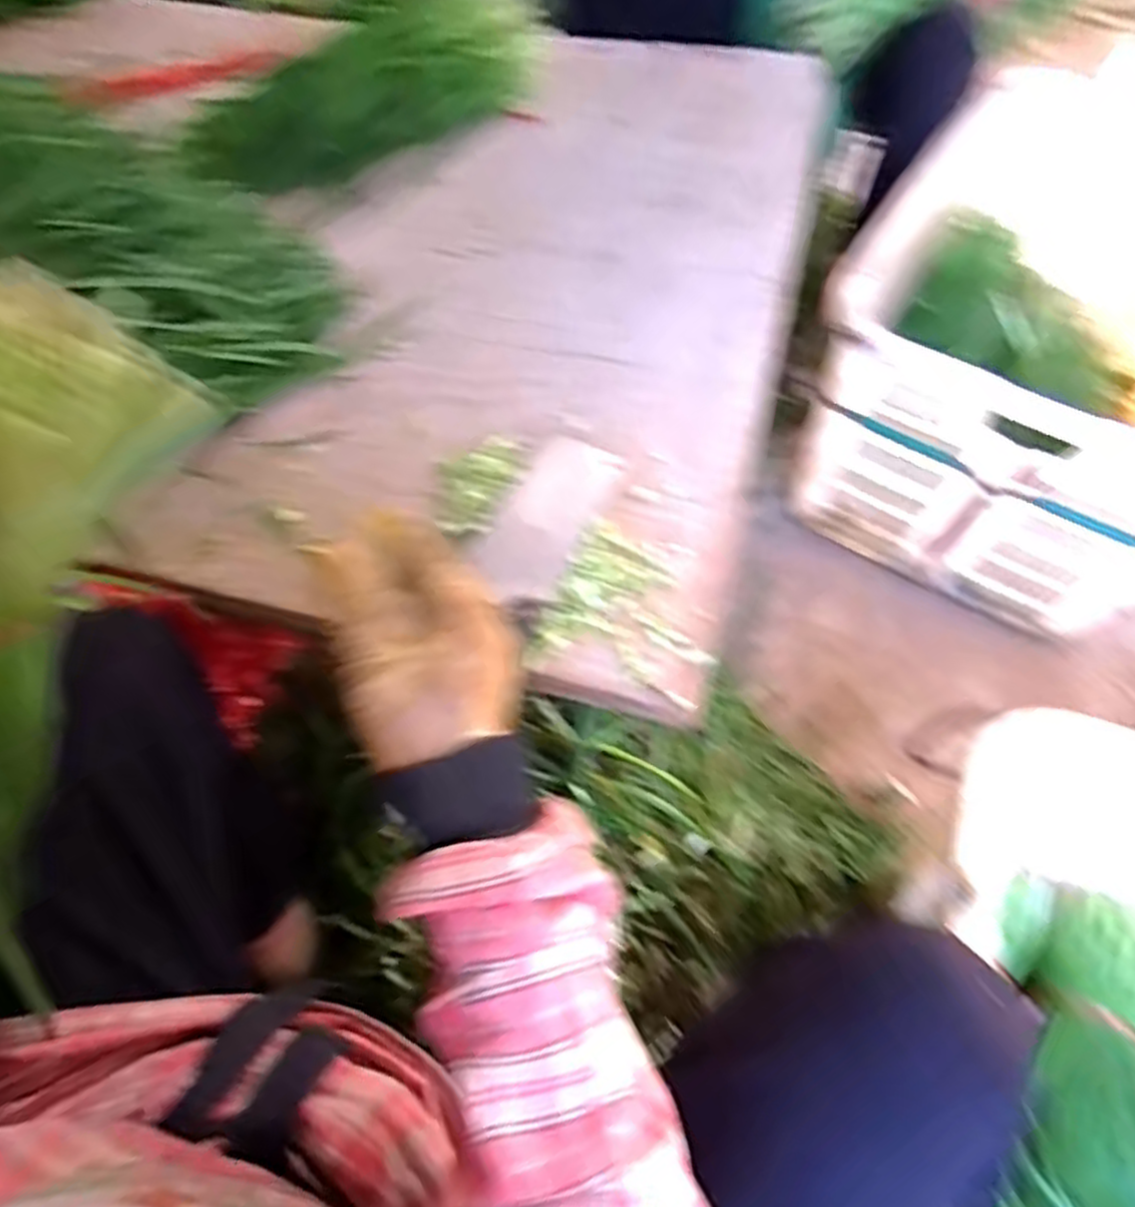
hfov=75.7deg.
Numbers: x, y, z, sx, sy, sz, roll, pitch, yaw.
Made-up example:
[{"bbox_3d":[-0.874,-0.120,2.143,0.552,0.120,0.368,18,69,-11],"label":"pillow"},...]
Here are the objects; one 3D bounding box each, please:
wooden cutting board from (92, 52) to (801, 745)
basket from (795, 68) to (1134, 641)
[{"bbox_3d":[-0.025,-0.330,0.735,0.484,0.034,0.855,13,61,9],"label":"wooden cutting board"},{"bbox_3d":[0.635,-0.325,0.960,0.476,0.324,0.710,31,64,18],"label":"basket"}]

